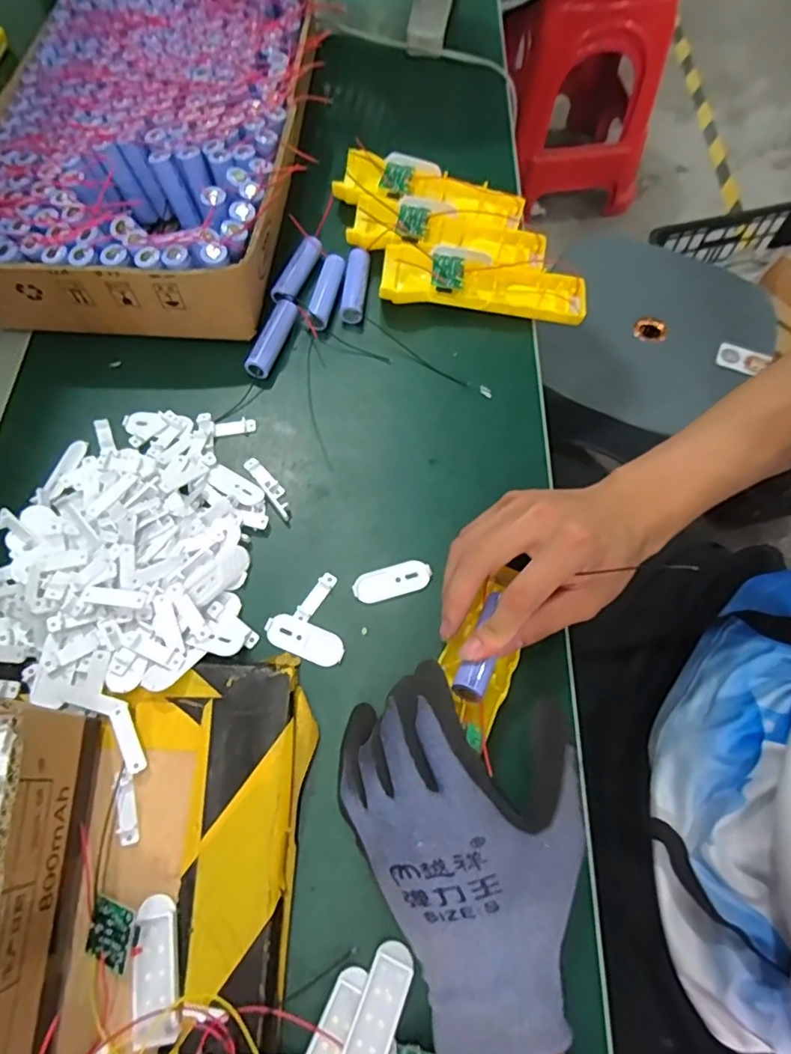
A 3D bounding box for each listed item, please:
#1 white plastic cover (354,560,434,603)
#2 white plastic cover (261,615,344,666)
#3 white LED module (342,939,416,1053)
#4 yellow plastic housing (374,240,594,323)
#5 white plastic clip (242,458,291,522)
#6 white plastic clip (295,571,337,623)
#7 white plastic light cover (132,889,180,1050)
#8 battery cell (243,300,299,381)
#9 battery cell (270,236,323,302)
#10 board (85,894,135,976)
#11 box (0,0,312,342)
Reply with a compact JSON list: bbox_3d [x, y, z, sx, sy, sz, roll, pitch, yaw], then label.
[{"bbox_3d":[-0.002,0.034,0.373,0.050,0.004,0.020,-16,67,-7],"label":"white plastic cover"},{"bbox_3d":[-0.056,0.069,0.356,0.050,0.004,0.021,21,67,9],"label":"white plastic cover"},{"bbox_3d":[-0.008,0.229,0.274,0.020,0.006,0.057,21,50,9],"label":"white LED module"},{"bbox_3d":[0.071,-0.195,0.463,0.161,0.025,0.047,5,66,2],"label":"yellow plastic housing"},{"bbox_3d":[-0.086,-0.029,0.400,0.012,0.007,0.055,-35,70,-14],"label":"white plastic clip"},{"bbox_3d":[-0.050,0.044,0.368,0.011,0.004,0.036,30,69,12],"label":"white plastic clip"},{"bbox_3d":[-0.113,0.208,0.274,0.019,0.007,0.057,-9,66,-4],"label":"white plastic light cover"},{"bbox_3d":[-0.095,-0.145,0.450,0.020,0.017,0.067,17,67,7],"label":"battery cell"},{"bbox_3d":[-0.080,-0.210,0.471,0.020,0.015,0.060,19,67,8],"label":"battery cell"},{"bbox_3d":[-0.135,0.194,0.277,0.033,0.006,0.024,-5,70,35],"label":"board"},{"bbox_3d":[-0.194,-0.343,0.496,0.237,0.066,0.402,1,66,0],"label":"box"}]

